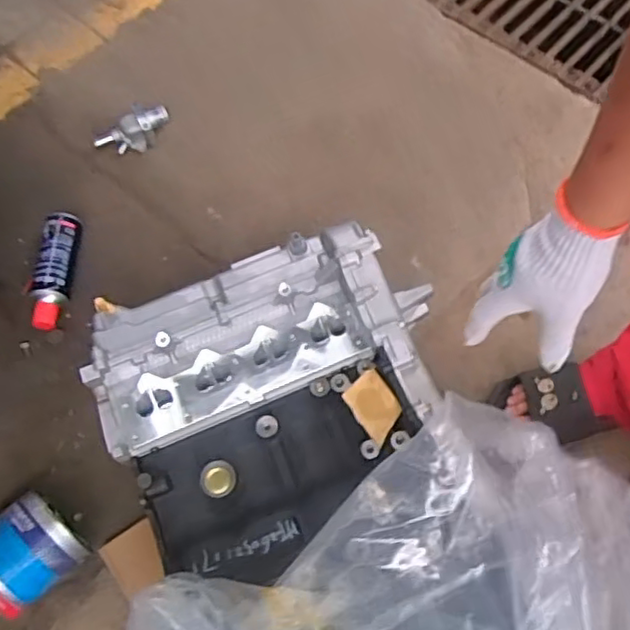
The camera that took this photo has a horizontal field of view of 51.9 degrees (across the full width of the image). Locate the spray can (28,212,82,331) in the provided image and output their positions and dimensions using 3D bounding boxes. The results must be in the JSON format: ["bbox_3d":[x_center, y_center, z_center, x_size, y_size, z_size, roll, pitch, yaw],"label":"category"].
[{"bbox_3d":[-0.413,-0.071,1.028,0.046,0.052,0.207,0,61,3],"label":"spray can"}]

